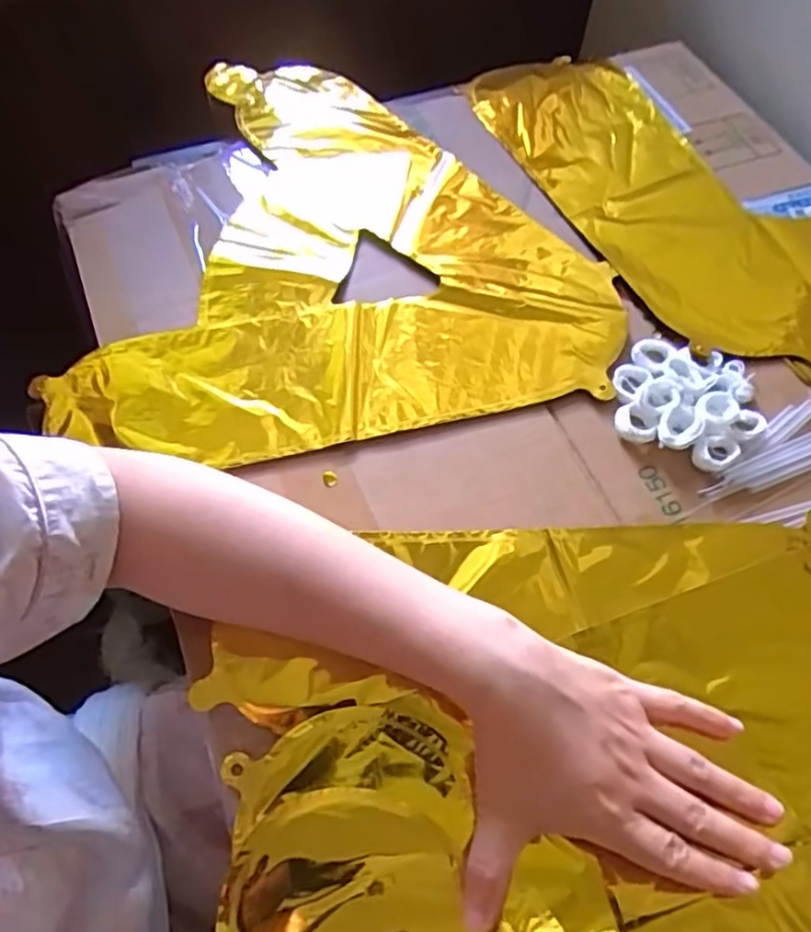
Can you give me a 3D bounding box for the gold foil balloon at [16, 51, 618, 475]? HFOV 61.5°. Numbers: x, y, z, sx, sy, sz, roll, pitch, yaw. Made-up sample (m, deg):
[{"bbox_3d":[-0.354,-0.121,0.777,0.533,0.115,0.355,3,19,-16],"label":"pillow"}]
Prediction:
[{"bbox_3d":[-0.056,-0.169,0.486,0.357,0.011,0.352,-8,62,-5],"label":"gold foil balloon"}]

